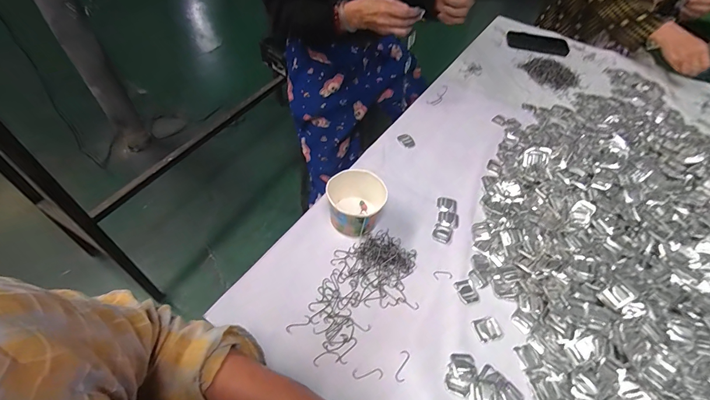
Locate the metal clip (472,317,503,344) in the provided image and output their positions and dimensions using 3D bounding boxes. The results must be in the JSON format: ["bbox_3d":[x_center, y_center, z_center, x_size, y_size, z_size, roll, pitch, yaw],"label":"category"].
[{"bbox_3d":[0.190,0.185,0.489,0.035,0.007,0.031,-13,54,-13],"label":"metal clip"}]

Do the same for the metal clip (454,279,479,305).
[{"bbox_3d":[0.172,0.140,0.522,0.030,0.004,0.036,-11,54,-12],"label":"metal clip"}]

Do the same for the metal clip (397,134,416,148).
[{"bbox_3d":[0.112,-0.127,0.729,0.030,0.005,0.041,-27,59,-23],"label":"metal clip"}]

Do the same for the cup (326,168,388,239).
[{"bbox_3d":[0.001,0.008,0.560,0.088,0.078,0.090,2,52,-2],"label":"cup"}]

